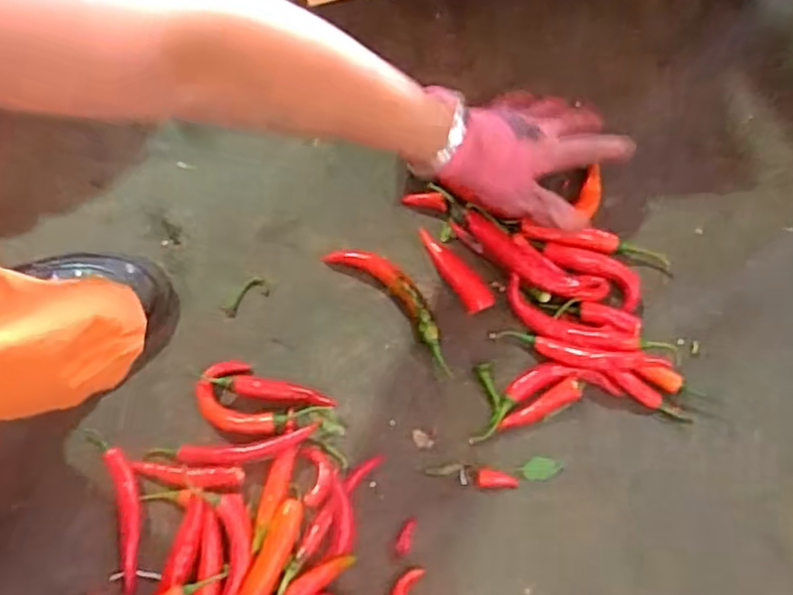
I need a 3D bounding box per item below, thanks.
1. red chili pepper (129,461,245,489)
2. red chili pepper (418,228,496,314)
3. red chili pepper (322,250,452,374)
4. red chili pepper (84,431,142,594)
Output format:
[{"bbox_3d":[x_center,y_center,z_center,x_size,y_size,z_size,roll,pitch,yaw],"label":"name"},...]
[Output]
[{"bbox_3d":[-0.165,0.141,0.552,0.089,0.015,0.017,3,74,2],"label":"red chili pepper"},{"bbox_3d":[0.049,-0.024,0.587,0.023,0.019,0.086,-33,76,-8],"label":"red chili pepper"},{"bbox_3d":[0.002,0.001,0.582,0.140,0.024,0.036,42,79,12],"label":"red chili pepper"},{"bbox_3d":[-0.214,0.162,0.546,0.030,0.017,0.127,-21,75,-5],"label":"red chili pepper"}]

